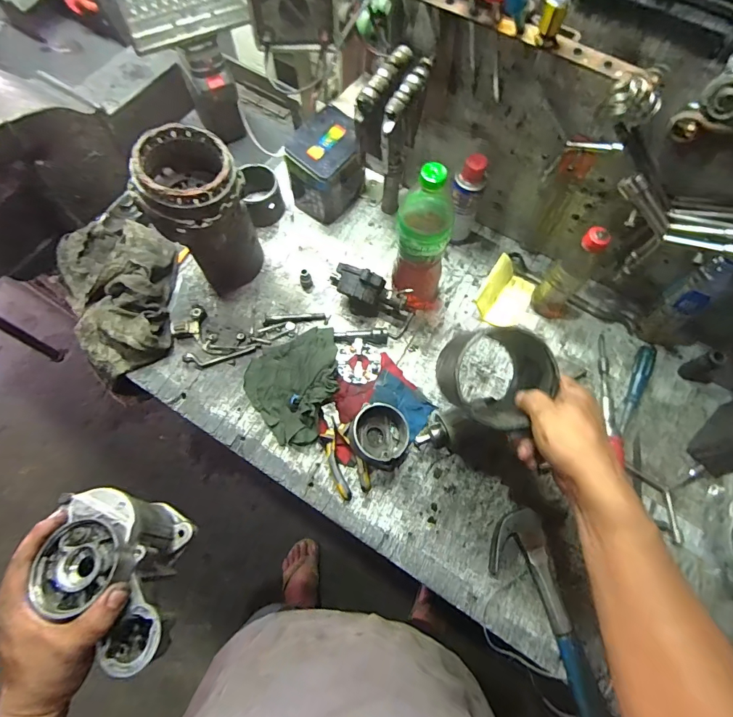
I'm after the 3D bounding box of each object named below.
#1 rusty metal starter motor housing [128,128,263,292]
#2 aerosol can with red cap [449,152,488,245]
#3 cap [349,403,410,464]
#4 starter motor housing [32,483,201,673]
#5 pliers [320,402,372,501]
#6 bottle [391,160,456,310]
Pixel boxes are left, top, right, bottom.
[{"bbox_3d":[-0.246,-0.210,0.653,0.136,0.246,0.138,-29,73,-12],"label":"rusty metal starter motor housing"},{"bbox_3d":[0.163,-0.259,0.707,0.049,0.173,0.055,-34,74,-13],"label":"aerosol can with red cap"},{"bbox_3d":[0.021,0.113,0.627,0.080,0.047,0.084,1,69,-1],"label":"cap"},{"bbox_3d":[-0.245,0.214,0.423,0.103,0.108,0.160,-10,70,-5],"label":"starter motor housing"},{"bbox_3d":[-0.040,0.137,0.635,0.049,0.022,0.139,-22,72,-10],"label":"pliers"},{"bbox_3d":[0.084,-0.164,0.620,0.089,0.271,0.074,19,70,5],"label":"bottle"}]

